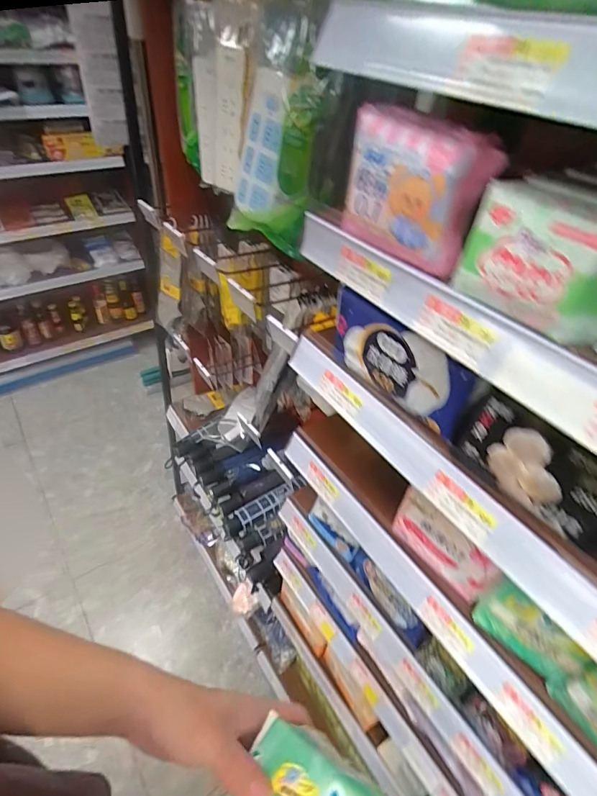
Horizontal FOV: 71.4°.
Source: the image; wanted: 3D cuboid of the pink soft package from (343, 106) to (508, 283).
[{"bbox_3d":[0.083,-0.155,0.309,0.037,0.088,0.104,-24,51,-28],"label":"pink soft package"}]

